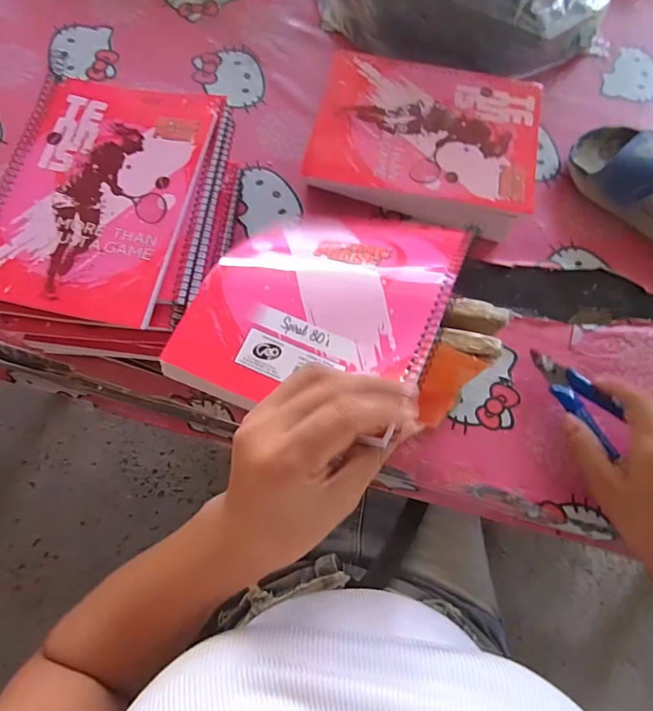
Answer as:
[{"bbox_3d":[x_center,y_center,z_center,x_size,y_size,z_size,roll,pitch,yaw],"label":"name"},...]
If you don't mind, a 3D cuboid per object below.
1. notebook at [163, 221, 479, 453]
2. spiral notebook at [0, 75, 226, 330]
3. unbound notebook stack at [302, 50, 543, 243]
[{"bbox_3d":[0.002,-0.040,0.293,0.146,0.026,0.176,21,63,11],"label":"notebook"},{"bbox_3d":[-0.184,-0.135,0.356,0.147,0.007,0.212,12,74,2],"label":"spiral notebook"},{"bbox_3d":[0.093,-0.201,0.427,0.205,0.047,0.170,13,74,3],"label":"unbound notebook stack"}]

